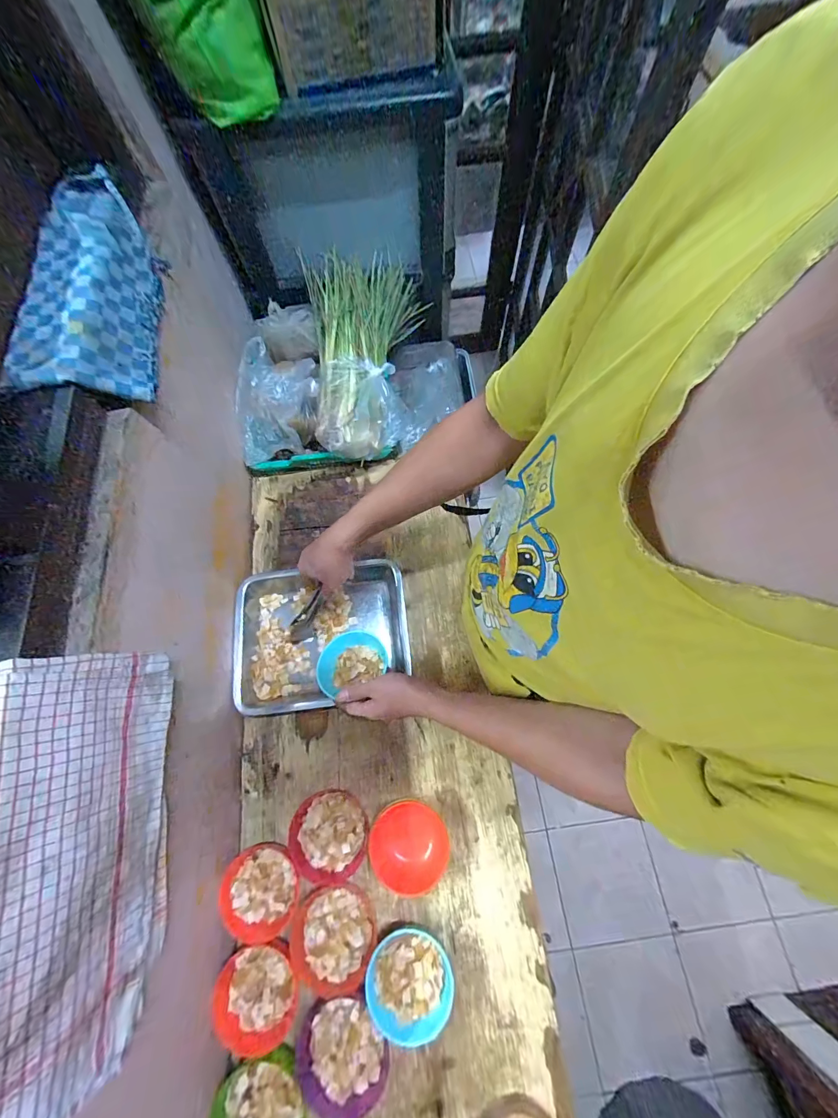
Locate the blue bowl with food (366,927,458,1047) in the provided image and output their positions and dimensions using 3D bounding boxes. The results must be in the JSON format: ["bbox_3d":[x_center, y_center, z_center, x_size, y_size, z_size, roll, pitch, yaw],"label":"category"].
[{"bbox_3d":[-0.011,0.566,0.518,0.110,0.046,0.107,0,70,1],"label":"blue bowl with food"}]

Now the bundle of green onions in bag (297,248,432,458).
[{"bbox_3d":[-0.137,-0.426,0.826,0.227,0.121,0.472,5,70,3],"label":"bundle of green onions in bag"}]

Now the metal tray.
[{"bbox_3d":[-0.172,0.134,0.683,0.297,0.035,0.240,-7,70,-1],"label":"metal tray"}]

